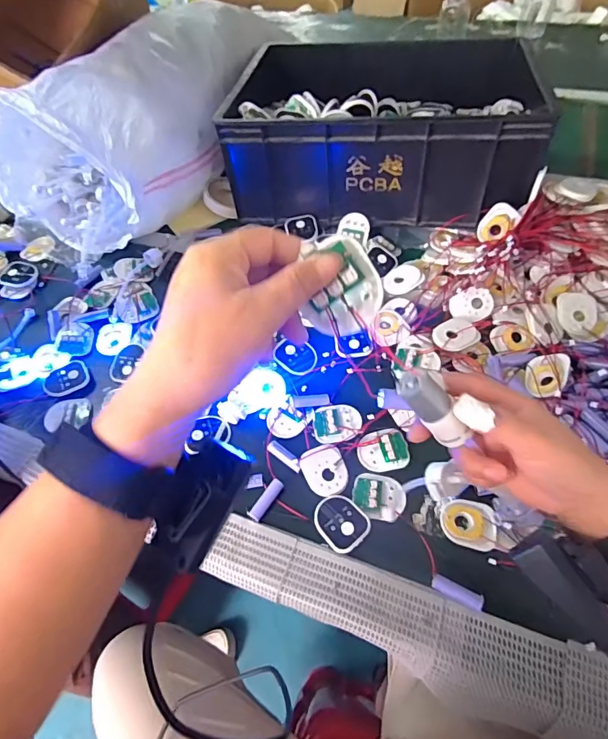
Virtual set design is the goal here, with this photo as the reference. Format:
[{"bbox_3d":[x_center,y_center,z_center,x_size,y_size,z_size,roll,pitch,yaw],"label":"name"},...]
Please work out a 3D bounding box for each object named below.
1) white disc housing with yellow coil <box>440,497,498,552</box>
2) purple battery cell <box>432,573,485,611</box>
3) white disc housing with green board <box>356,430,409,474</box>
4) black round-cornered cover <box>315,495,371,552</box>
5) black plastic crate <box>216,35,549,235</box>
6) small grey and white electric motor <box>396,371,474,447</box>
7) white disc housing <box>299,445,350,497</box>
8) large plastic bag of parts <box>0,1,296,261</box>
[{"bbox_3d":[0.176,0.165,0.479,0.057,0.012,0.050,8,56,11],"label":"white disc housing with yellow coil"},{"bbox_3d":[0.151,0.221,0.443,0.049,0.013,0.017,19,59,17],"label":"purple battery cell"},{"bbox_3d":[0.094,0.096,0.531,0.058,0.011,0.047,-6,55,1],"label":"white disc housing with green board"},{"bbox_3d":[0.040,0.166,0.488,0.049,0.011,0.057,-39,61,-20],"label":"black round-cornered cover"},{"bbox_3d":[0.129,-0.416,0.752,0.456,0.153,0.355,6,56,10],"label":"black plastic crate"},{"bbox_3d":[0.087,0.026,0.299,0.061,0.019,0.021,50,64,-17],"label":"small grey and white electric motor"},{"bbox_3d":[0.024,0.115,0.517,0.046,0.008,0.056,-21,56,-9],"label":"white disc housing"},{"bbox_3d":[-0.238,-0.456,0.786,0.264,0.203,0.572,27,61,22],"label":"large plastic bag of parts"}]

